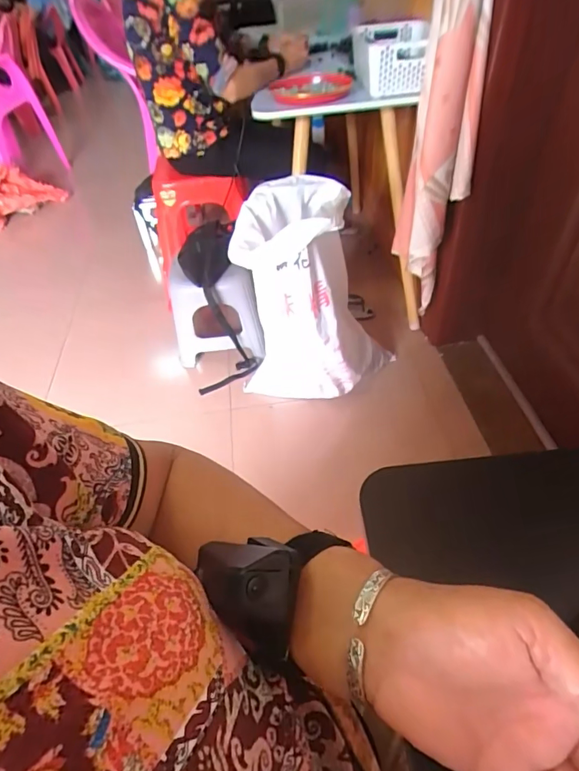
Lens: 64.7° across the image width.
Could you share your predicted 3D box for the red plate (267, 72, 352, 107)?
[{"bbox_3d":[0.060,-0.797,1.214,0.193,0.040,0.242,34,58,31],"label":"red plate"}]

